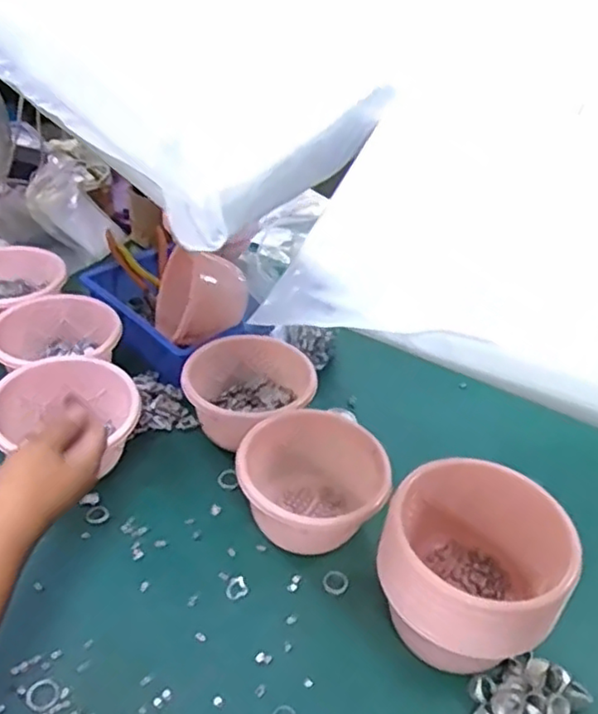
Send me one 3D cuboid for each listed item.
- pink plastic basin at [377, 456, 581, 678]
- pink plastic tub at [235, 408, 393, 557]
[{"bbox_3d":[0.149,0.190,0.567,0.126,0.146,0.142,-12,40,-20],"label":"pink plastic basin"},{"bbox_3d":[0.013,0.132,0.673,0.142,0.093,0.135,4,36,-3],"label":"pink plastic tub"}]

